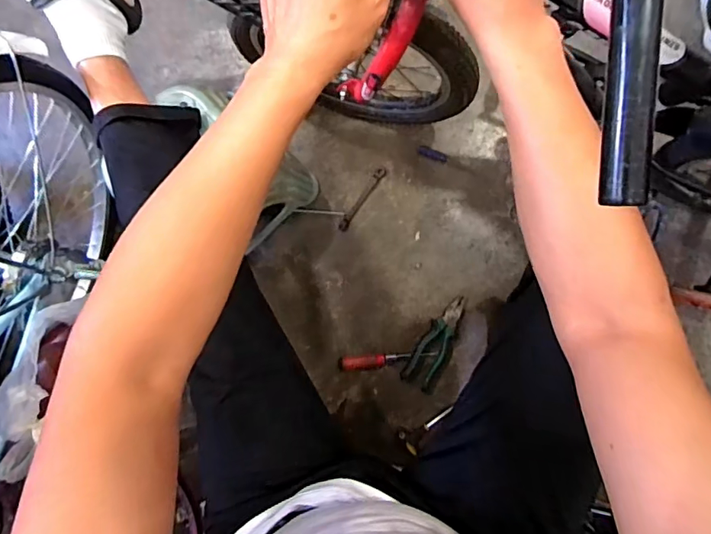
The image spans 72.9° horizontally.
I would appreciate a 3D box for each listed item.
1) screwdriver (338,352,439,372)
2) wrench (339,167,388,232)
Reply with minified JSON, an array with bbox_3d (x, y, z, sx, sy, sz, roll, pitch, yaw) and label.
[{"bbox_3d":[0.060,0.182,0.927,0.189,0.029,0.034,-5,92,4],"label":"screwdriver"},{"bbox_3d":[0.013,-0.134,0.955,0.021,0.015,0.146,36,94,2],"label":"wrench"}]

